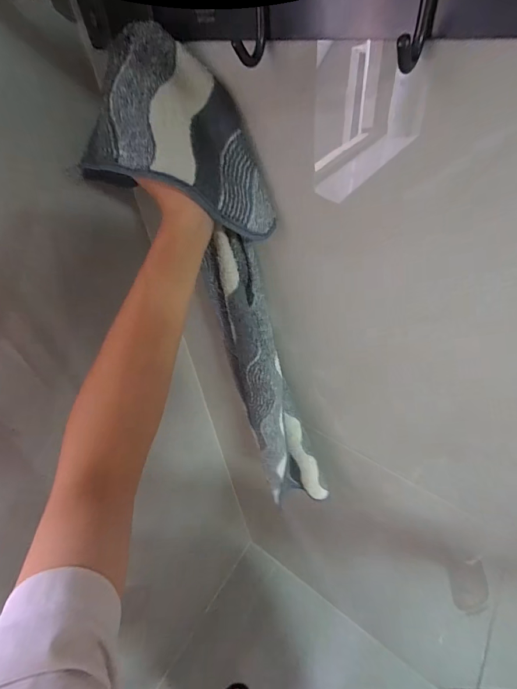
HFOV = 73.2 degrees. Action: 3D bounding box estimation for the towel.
[{"bbox_3d":[-0.020,0.007,0.402,0.104,0.564,0.084,-34,39,-23],"label":"towel"}]

